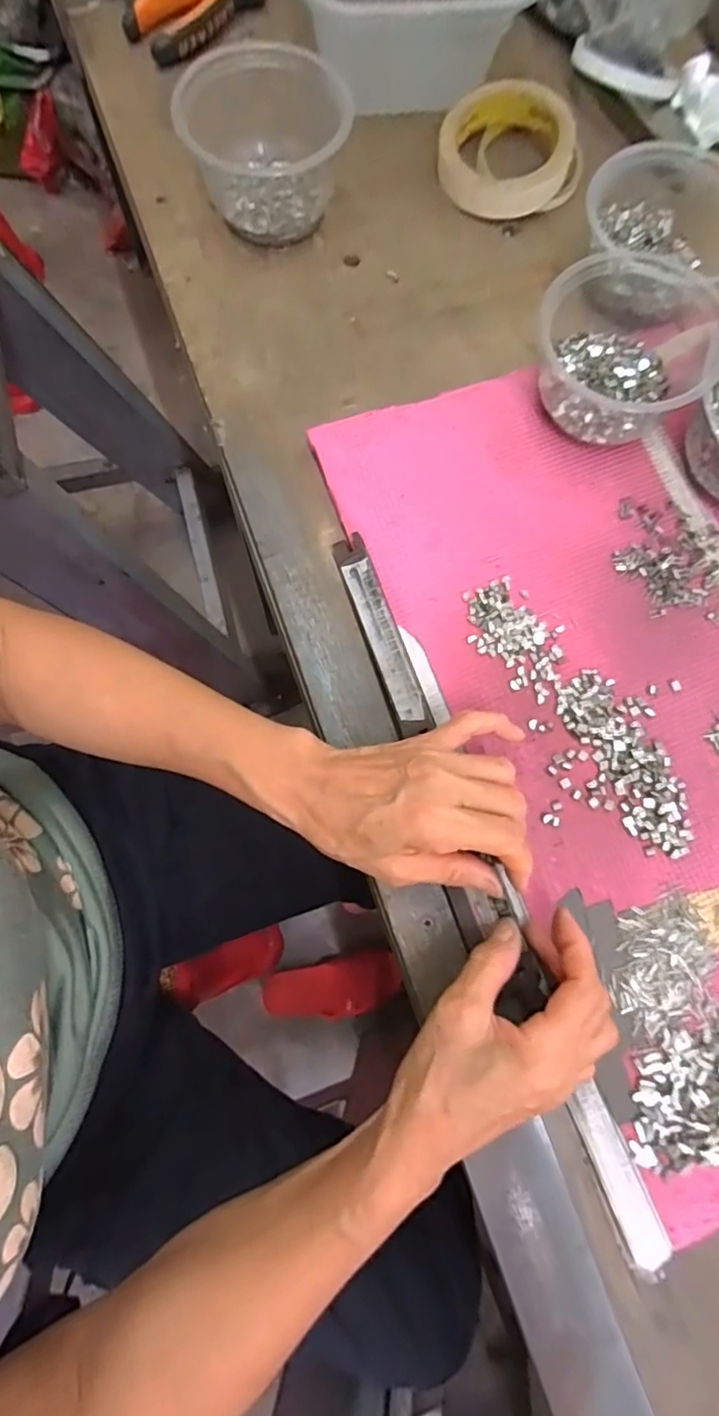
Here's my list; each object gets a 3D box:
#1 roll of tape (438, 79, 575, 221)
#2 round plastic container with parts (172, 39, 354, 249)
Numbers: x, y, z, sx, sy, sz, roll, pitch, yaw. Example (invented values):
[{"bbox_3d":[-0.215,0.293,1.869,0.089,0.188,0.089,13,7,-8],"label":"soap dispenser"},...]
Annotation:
[{"bbox_3d":[0.112,-0.429,0.454,0.096,0.031,0.096,0,80,0],"label":"roll of tape"},{"bbox_3d":[-0.066,-0.397,0.419,0.114,0.067,0.101,-2,79,-3],"label":"round plastic container with parts"}]

